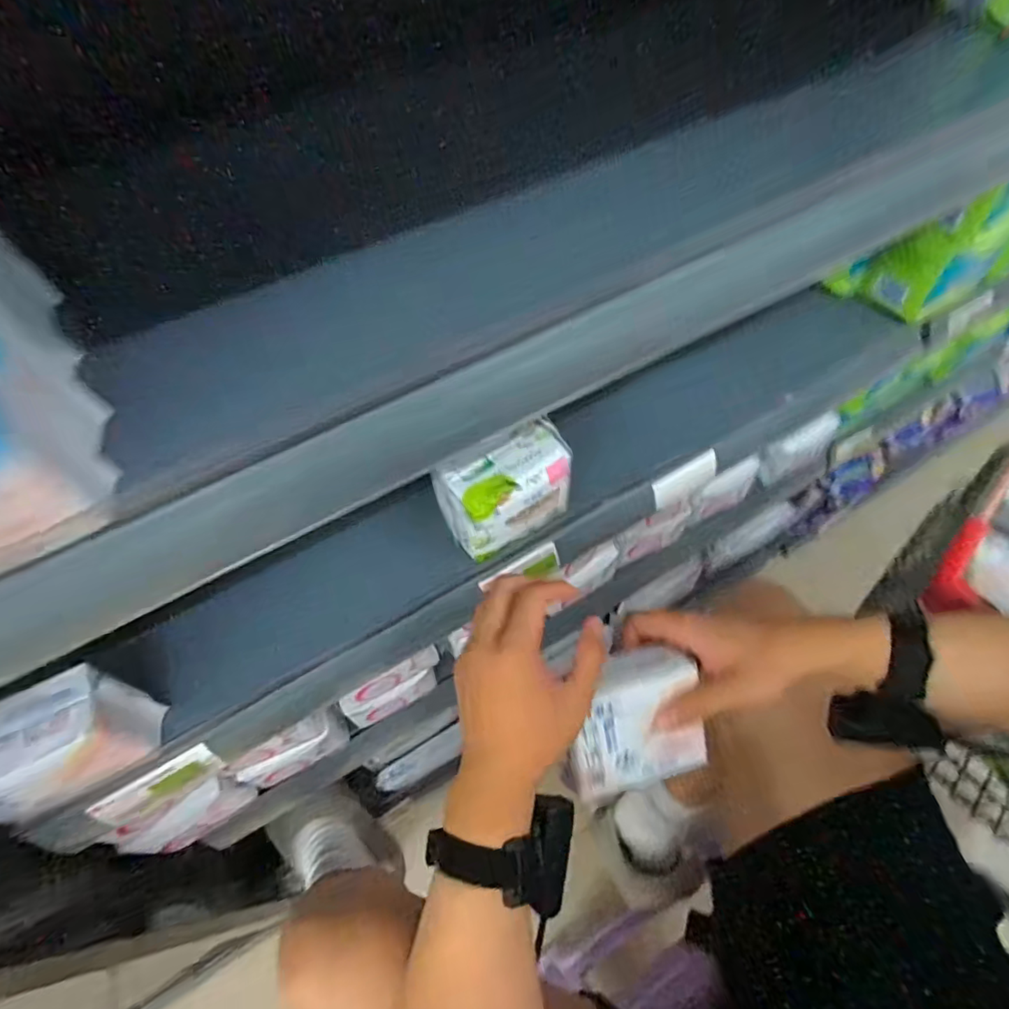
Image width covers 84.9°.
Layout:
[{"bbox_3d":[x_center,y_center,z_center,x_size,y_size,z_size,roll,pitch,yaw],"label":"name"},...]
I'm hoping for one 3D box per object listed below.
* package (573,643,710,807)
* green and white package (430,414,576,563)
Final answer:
[{"bbox_3d":[0.093,0.162,0.428,0.100,0.050,0.092,-13,92,-14],"label":"package"},{"bbox_3d":[0.003,-0.012,0.484,0.112,0.083,0.069,-23,61,-12],"label":"green and white package"}]

